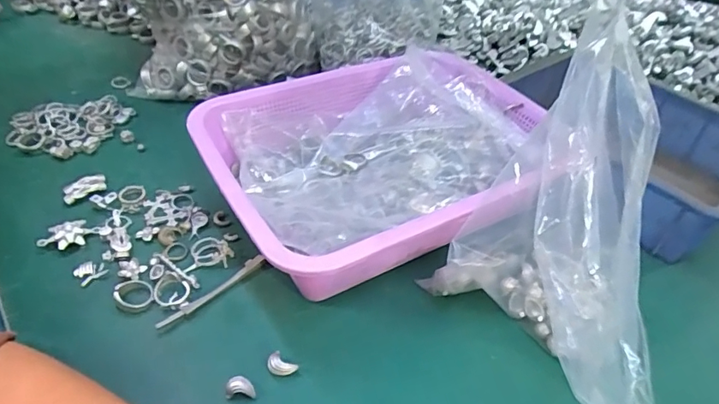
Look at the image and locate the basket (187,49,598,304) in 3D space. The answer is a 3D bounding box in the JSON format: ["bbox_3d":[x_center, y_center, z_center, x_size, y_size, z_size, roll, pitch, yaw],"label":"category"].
[{"bbox_3d":[0.022,-0.034,0.446,0.297,0.086,0.221,-21,49,-25],"label":"basket"}]

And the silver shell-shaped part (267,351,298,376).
[{"bbox_3d":[-0.054,0.111,0.334,0.021,0.009,0.013,27,46,22],"label":"silver shell-shaped part"}]

